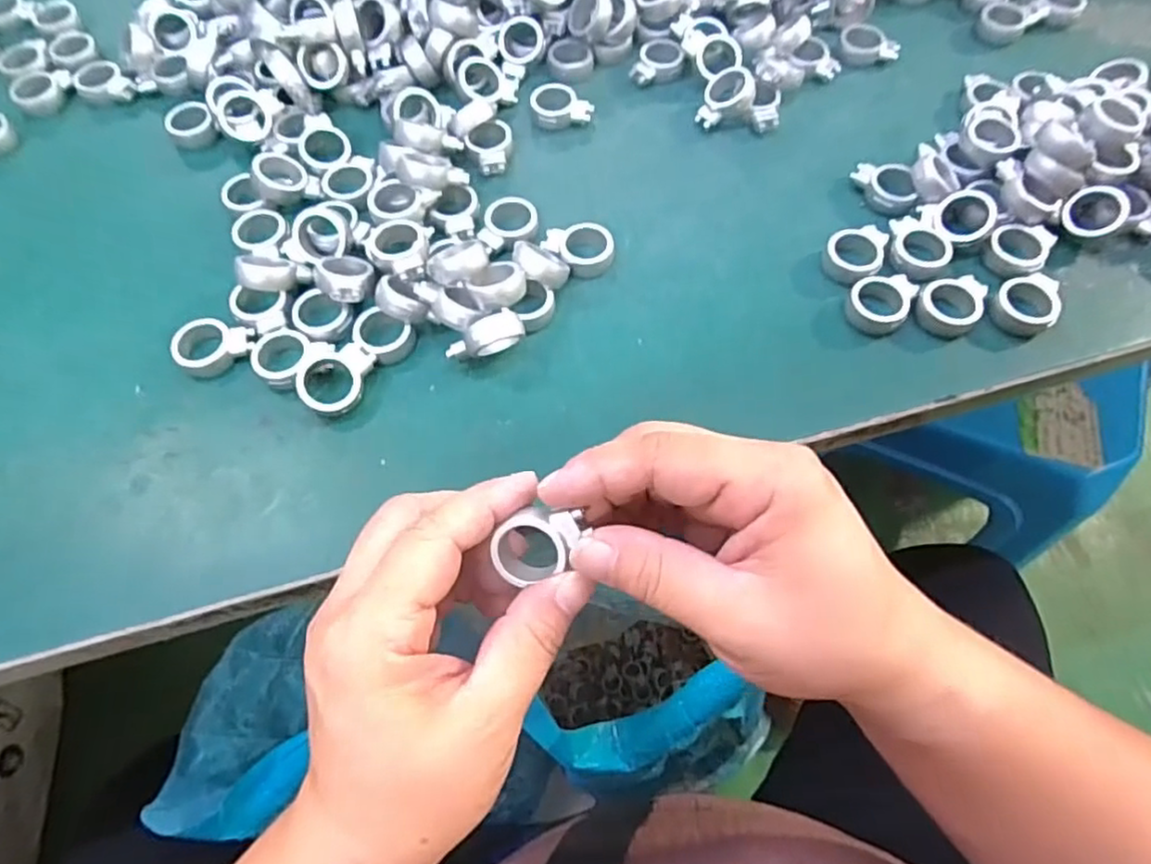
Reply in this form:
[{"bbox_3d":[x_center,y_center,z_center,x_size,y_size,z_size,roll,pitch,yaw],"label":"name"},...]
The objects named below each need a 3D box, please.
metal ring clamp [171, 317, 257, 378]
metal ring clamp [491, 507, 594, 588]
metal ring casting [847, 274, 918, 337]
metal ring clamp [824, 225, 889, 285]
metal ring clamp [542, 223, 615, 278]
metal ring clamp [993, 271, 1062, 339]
[{"bbox_3d":[-0.160,-0.036,0.295,0.033,0.009,0.026,9,72,-1],"label":"metal ring clamp"},{"bbox_3d":[-0.011,0.036,0.217,0.030,0.012,0.021,-13,95,8],"label":"metal ring clamp"},{"bbox_3d":[0.138,-0.059,0.301,0.028,0.007,0.030,16,65,8],"label":"metal ring casting"},{"bbox_3d":[0.131,-0.084,0.313,0.025,0.008,0.036,28,68,14],"label":"metal ring clamp"},{"bbox_3d":[0.002,-0.086,0.318,0.033,0.012,0.025,2,64,2],"label":"metal ring clamp"},{"bbox_3d":[0.202,-0.057,0.299,0.031,0.009,0.026,-31,67,-13],"label":"metal ring clamp"}]

